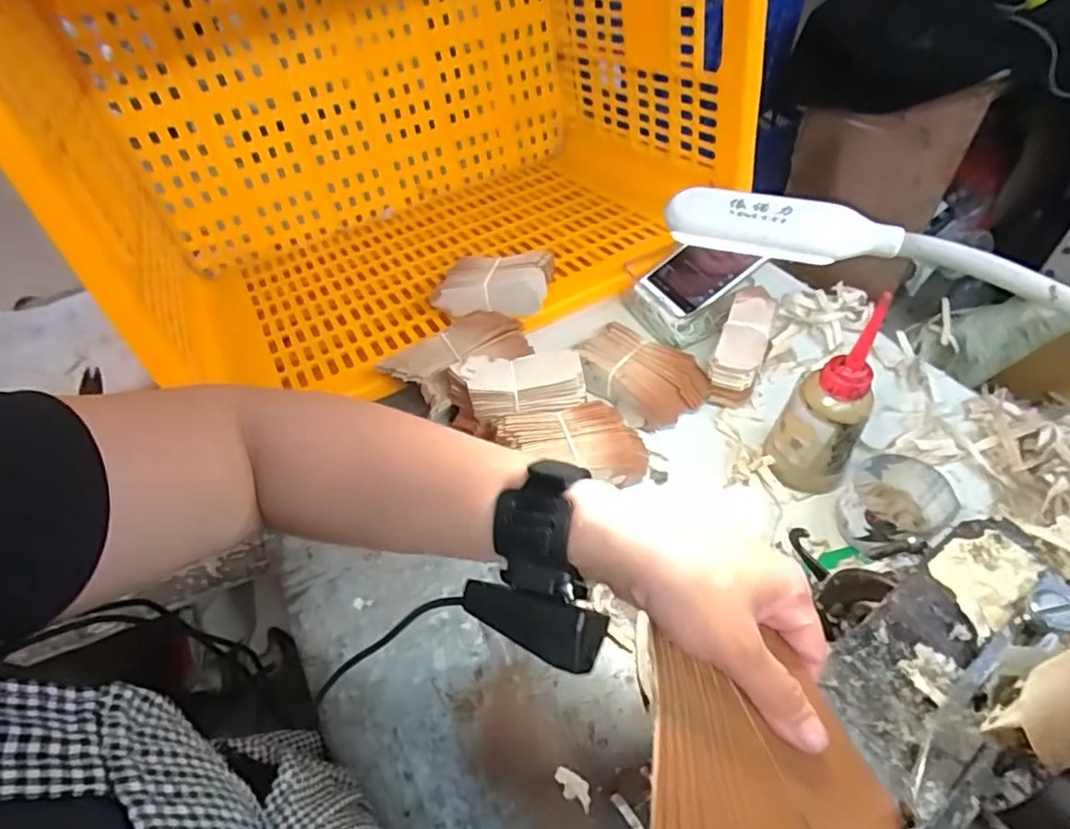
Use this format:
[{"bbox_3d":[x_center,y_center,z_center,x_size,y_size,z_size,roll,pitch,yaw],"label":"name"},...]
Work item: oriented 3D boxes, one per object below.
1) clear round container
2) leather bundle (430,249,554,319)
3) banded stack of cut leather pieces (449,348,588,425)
[{"bbox_3d":[0.276,0.072,0.469,0.069,0.045,0.074,-3,50,3],"label":"clear round container"},{"bbox_3d":[-0.044,-0.133,0.621,0.119,0.034,0.073,0,51,5],"label":"leather bundle"},{"bbox_3d":[-0.015,-0.027,0.524,0.112,0.033,0.048,-5,51,1],"label":"banded stack of cut leather pieces"}]

